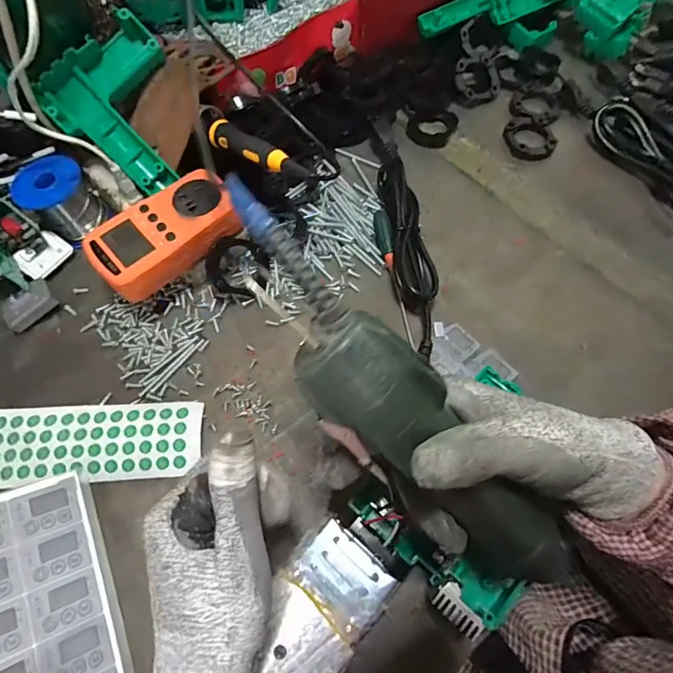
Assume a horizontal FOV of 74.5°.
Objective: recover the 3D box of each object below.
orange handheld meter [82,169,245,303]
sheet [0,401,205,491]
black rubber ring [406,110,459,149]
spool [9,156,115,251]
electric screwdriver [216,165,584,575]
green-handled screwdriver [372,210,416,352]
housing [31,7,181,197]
[{"bbox_3d":[-0.143,-0.087,0.383,0.126,0.030,0.075,-42,71,-17],"label":"orange handheld meter"},{"bbox_3d":[-0.215,0.085,0.351,0.211,0.010,0.061,-3,68,-2],"label":"sheet"},{"bbox_3d":[0.109,-0.242,0.508,0.053,0.011,0.058,-1,63,1],"label":"black rubber ring"},{"bbox_3d":[-0.269,-0.134,0.434,0.065,0.061,0.059,-39,69,-16],"label":"spool"},{"bbox_3d":[0.038,0.049,0.221,0.048,0.032,0.276,-47,110,-19],"label":"electric screwdriver"},{"bbox_3d":[0.054,-0.057,0.408,0.015,0.020,0.140,-10,64,-3],"label":"green-handled screwdriver"},{"bbox_3d":[-0.194,-0.210,0.417,0.115,0.029,0.137,-38,100,-3],"label":"housing"}]

